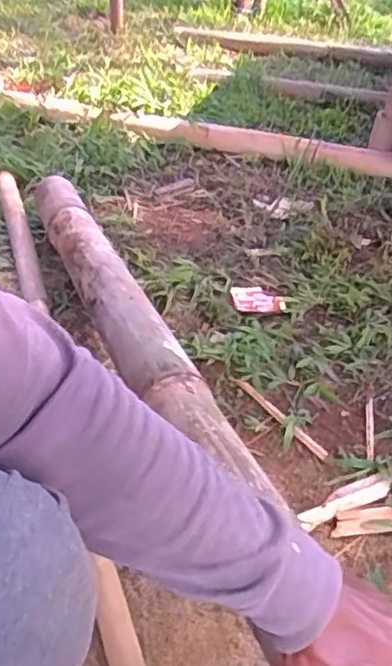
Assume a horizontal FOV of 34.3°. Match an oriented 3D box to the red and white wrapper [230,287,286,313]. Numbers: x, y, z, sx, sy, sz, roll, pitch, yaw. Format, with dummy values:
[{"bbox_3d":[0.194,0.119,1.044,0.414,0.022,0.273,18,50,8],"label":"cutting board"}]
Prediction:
[{"bbox_3d":[0.105,-0.059,1.078,0.087,0.007,0.075,0,38,-3],"label":"red and white wrapper"}]

